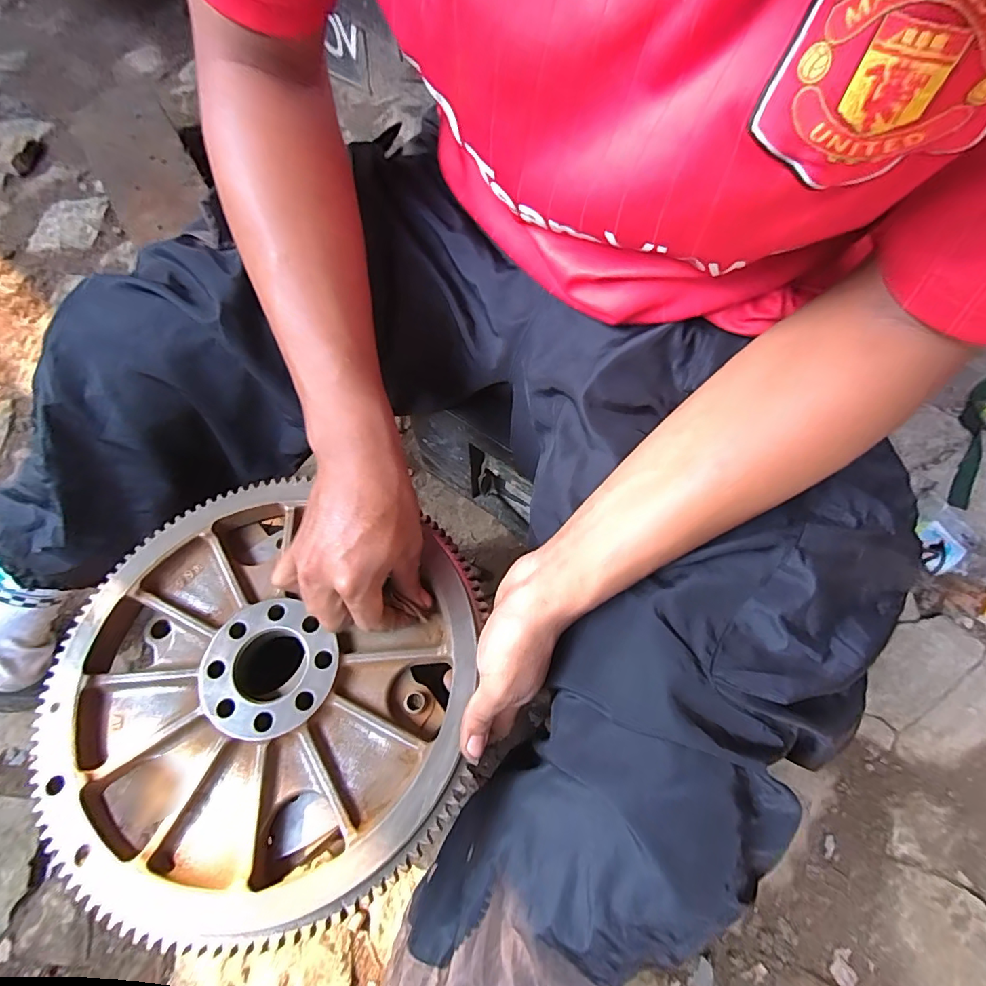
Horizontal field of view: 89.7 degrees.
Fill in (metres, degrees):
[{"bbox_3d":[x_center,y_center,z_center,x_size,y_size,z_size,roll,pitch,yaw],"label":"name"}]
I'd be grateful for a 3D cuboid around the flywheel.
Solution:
[{"bbox_3d":[-0.162,0.133,0.363,0.288,0.042,0.287,3,67,3],"label":"flywheel"}]

